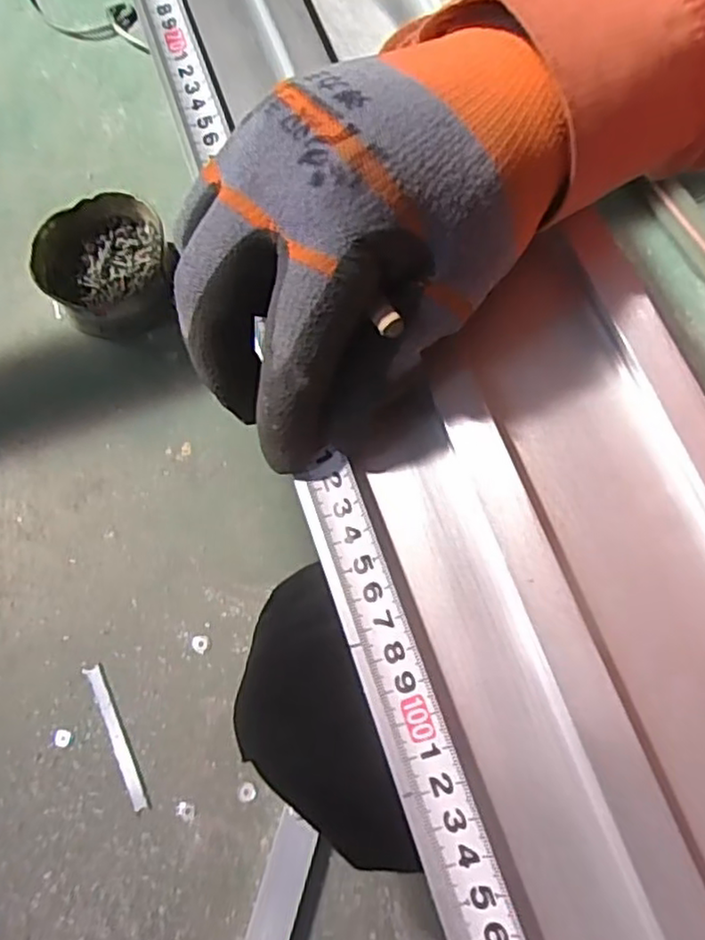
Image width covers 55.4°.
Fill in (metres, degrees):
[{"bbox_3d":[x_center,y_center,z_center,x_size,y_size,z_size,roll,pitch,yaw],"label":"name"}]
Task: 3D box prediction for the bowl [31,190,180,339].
[{"bbox_3d":[-0.311,-0.257,0.863,0.155,0.086,0.175,-4,71,1],"label":"bowl"}]

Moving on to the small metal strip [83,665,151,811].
[{"bbox_3d":[-0.251,0.282,0.712,0.016,0.004,0.154,-27,72,-7],"label":"small metal strip"}]

